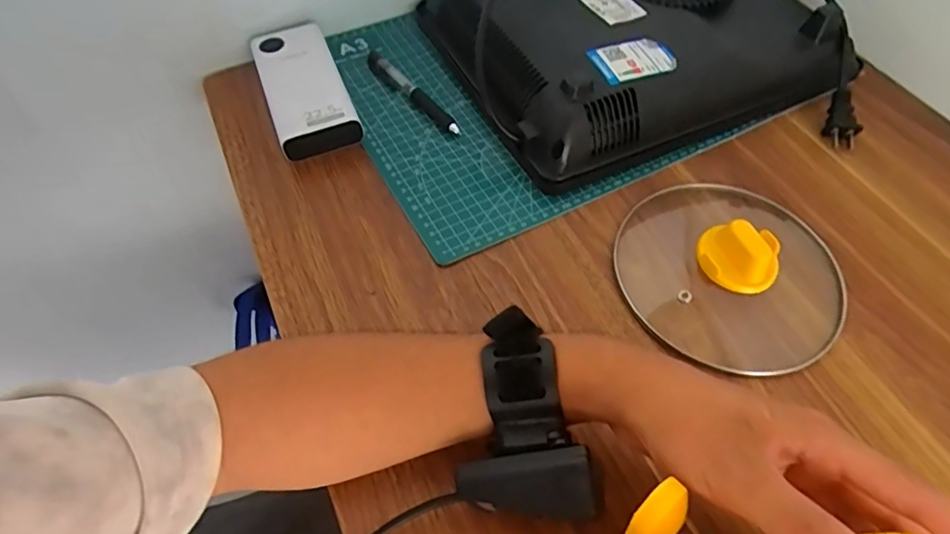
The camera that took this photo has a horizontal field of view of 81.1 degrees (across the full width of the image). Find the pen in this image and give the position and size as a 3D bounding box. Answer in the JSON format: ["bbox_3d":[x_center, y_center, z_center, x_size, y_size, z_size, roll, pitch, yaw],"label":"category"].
[{"bbox_3d":[-0.057,-0.160,0.502,0.016,0.010,0.132,-32,63,-21],"label":"pen"}]

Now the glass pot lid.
[{"bbox_3d":[0.185,-0.009,0.392,0.158,0.039,0.163,1,56,-1],"label":"glass pot lid"}]

